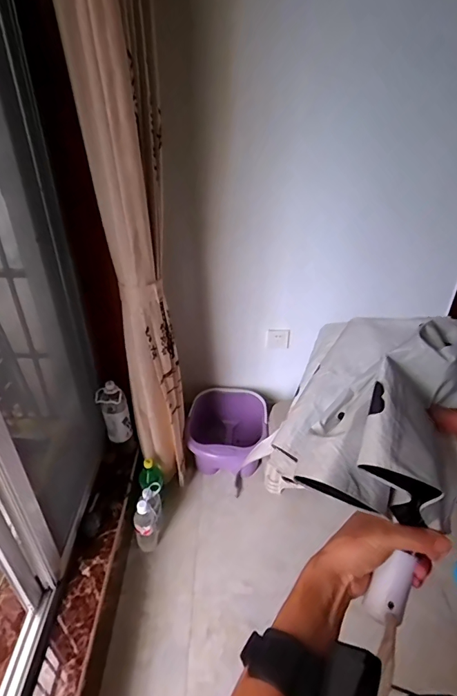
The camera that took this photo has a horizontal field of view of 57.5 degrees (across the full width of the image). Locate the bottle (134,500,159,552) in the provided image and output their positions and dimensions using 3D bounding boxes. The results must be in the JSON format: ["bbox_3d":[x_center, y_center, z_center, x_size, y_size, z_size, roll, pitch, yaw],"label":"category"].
[{"bbox_3d":[-0.274,0.596,1.396,0.079,0.209,0.065,-11,36,-16],"label":"bottle"}]

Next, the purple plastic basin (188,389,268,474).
[{"bbox_3d":[-0.008,0.379,1.777,0.329,0.245,0.392,3,35,4],"label":"purple plastic basin"}]

